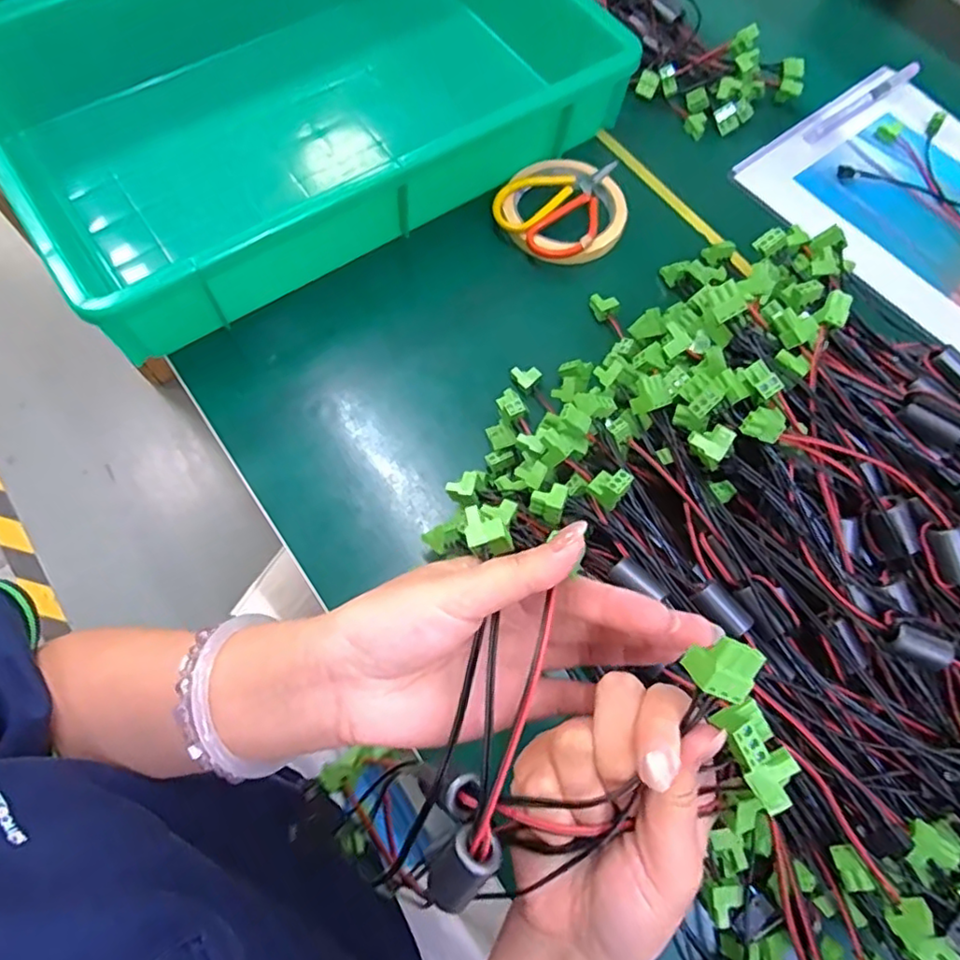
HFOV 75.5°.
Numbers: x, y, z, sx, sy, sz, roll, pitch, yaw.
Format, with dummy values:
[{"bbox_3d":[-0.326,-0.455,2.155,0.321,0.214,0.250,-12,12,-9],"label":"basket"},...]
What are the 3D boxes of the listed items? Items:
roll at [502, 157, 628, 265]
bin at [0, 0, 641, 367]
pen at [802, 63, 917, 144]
[{"bbox_3d":[0.062,-0.208,0.482,0.095,0.022,0.094,1,68,-2],"label":"roll"},{"bbox_3d":[-0.138,-0.311,0.487,0.429,0.079,0.314,-33,72,-14],"label":"bin"},{"bbox_3d":[0.332,-0.328,0.538,0.136,0.012,0.013,-34,73,-15],"label":"pen"}]

